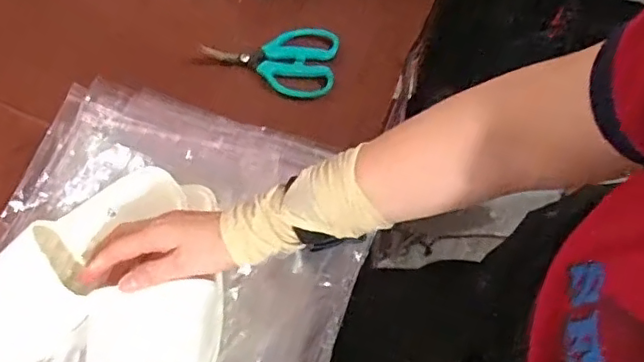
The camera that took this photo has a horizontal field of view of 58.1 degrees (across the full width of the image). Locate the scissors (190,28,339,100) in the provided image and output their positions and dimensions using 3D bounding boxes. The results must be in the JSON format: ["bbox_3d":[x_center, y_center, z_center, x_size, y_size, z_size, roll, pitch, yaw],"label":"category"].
[{"bbox_3d":[-0.061,-0.142,0.651,0.152,0.018,0.085,12,65,8],"label":"scissors"}]

